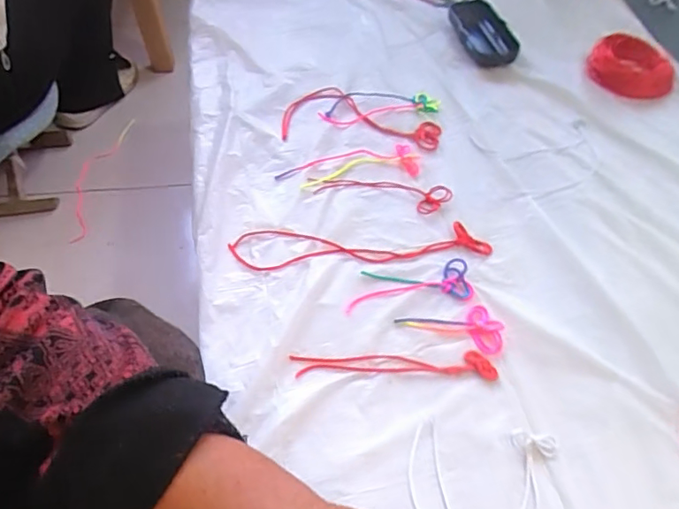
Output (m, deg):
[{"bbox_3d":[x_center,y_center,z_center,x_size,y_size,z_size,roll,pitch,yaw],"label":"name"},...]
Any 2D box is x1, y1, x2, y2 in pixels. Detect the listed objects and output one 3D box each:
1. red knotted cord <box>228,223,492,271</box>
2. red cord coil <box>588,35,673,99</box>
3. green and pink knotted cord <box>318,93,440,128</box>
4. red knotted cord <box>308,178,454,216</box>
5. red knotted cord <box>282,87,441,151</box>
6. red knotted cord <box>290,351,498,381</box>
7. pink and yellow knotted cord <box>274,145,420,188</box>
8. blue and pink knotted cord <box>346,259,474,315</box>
[{"bbox_3d":[0.019,-0.006,0.443,0.220,0.006,0.039,-3,54,-2],"label":"red knotted cord"},{"bbox_3d":[0.326,-0.210,0.576,0.091,0.027,0.064,38,63,24],"label":"red cord coil"},{"bbox_3d":[0.041,-0.159,0.550,0.125,0.007,0.045,-11,55,-8],"label":"green and pink knotted cord"},{"bbox_3d":[0.037,-0.060,0.479,0.130,0.006,0.032,11,55,8],"label":"red knotted cord"},{"bbox_3d":[0.023,-0.145,0.546,0.161,0.008,0.083,3,54,2],"label":"red knotted cord"},{"bbox_3d":[0.040,0.081,0.381,0.148,0.004,0.019,1,54,0],"label":"red knotted cord"},{"bbox_3d":[0.009,-0.085,0.497,0.137,0.004,0.041,-9,55,-6],"label":"pink and yellow knotted cord"},{"bbox_3d":[0.055,0.025,0.418,0.101,0.004,0.036,-6,55,-4],"label":"blue and pink knotted cord"}]

